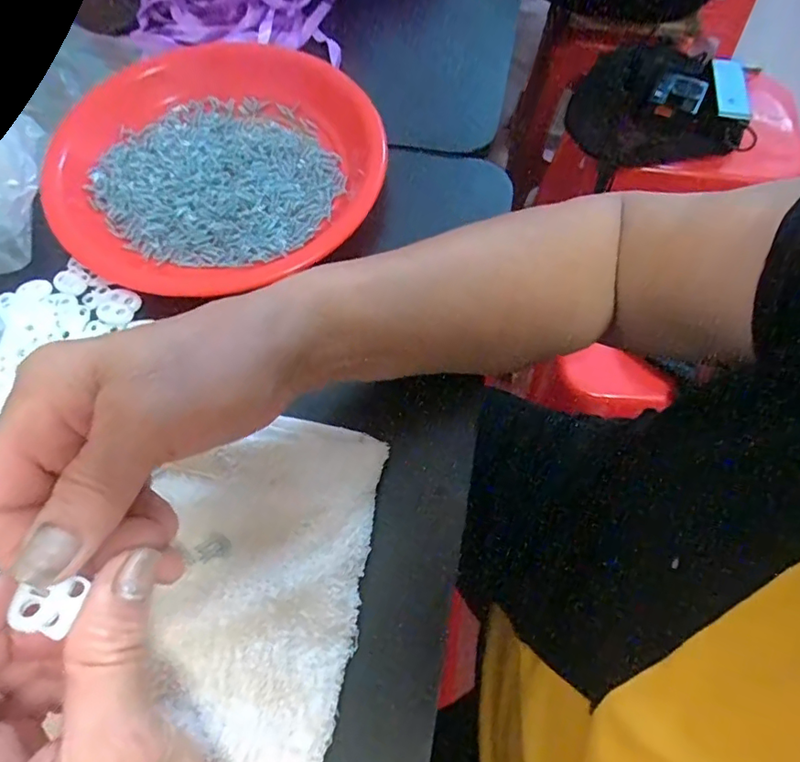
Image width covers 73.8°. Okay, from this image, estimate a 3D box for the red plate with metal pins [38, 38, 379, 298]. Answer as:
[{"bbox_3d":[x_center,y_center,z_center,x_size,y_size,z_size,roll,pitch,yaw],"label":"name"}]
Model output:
[{"bbox_3d":[-0.137,-0.160,0.380,0.229,0.027,0.221,0,64,0],"label":"red plate with metal pins"}]

